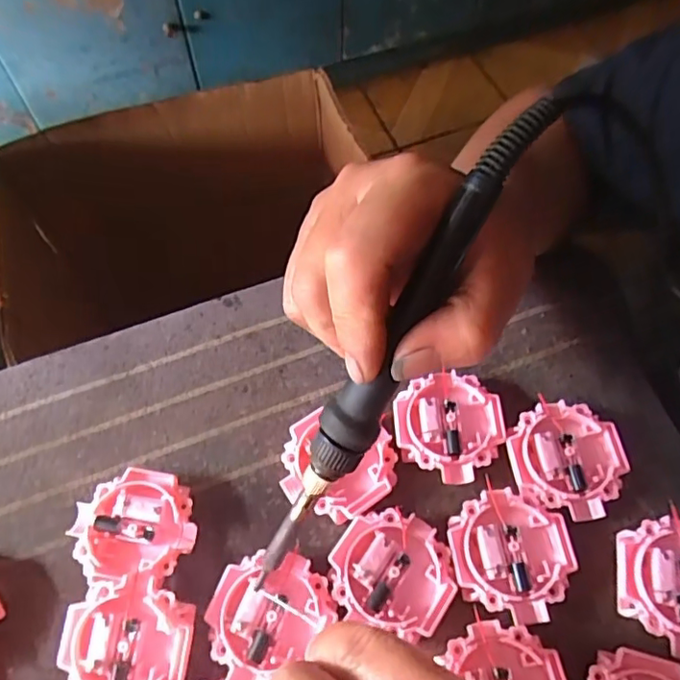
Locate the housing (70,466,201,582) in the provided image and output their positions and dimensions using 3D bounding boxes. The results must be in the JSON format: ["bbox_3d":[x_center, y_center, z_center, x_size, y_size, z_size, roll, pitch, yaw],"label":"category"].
[{"bbox_3d":[-0.094,0.085,0.264,0.052,0.015,0.046,-9,63,-4],"label":"housing"}]

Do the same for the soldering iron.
[{"bbox_3d":[0.020,0.010,0.203,0.027,0.015,0.212,34,107,17],"label":"soldering iron"}]

